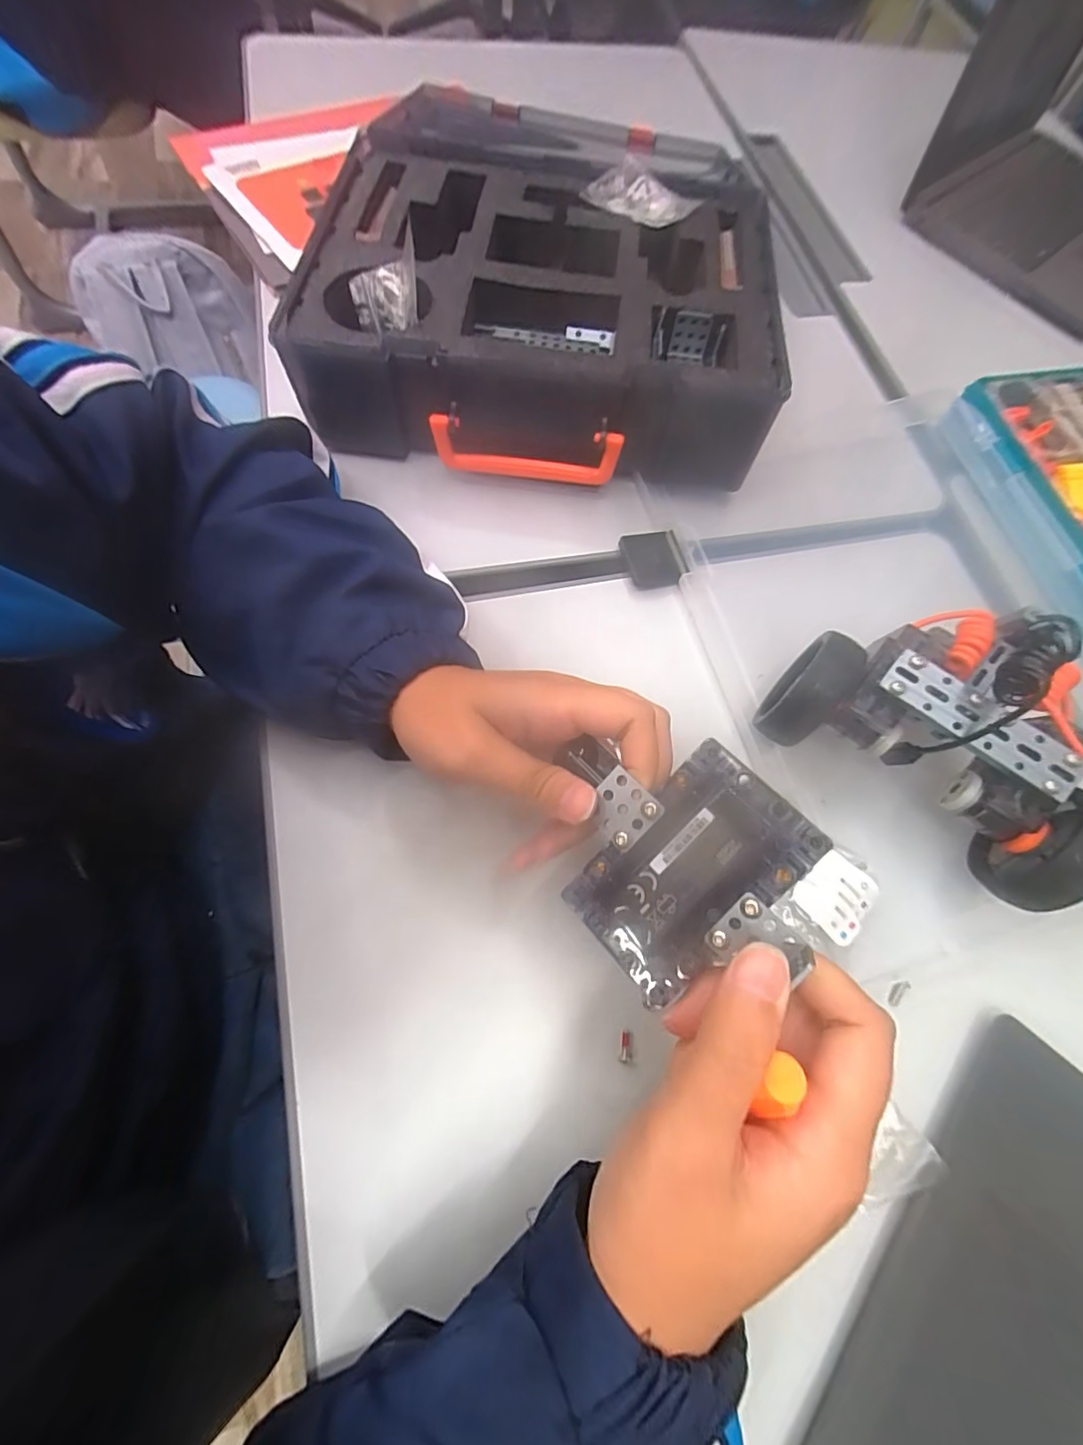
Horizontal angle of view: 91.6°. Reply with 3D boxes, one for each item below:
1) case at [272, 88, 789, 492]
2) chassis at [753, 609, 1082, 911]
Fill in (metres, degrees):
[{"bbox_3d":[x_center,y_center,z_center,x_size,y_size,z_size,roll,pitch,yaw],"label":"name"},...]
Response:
[{"bbox_3d":[0.003,-0.296,0.380,0.301,0.085,0.260,7,69,-4],"label":"case"},{"bbox_3d":[0.212,-0.005,0.269,0.168,0.083,0.109,36,69,9],"label":"chassis"}]

